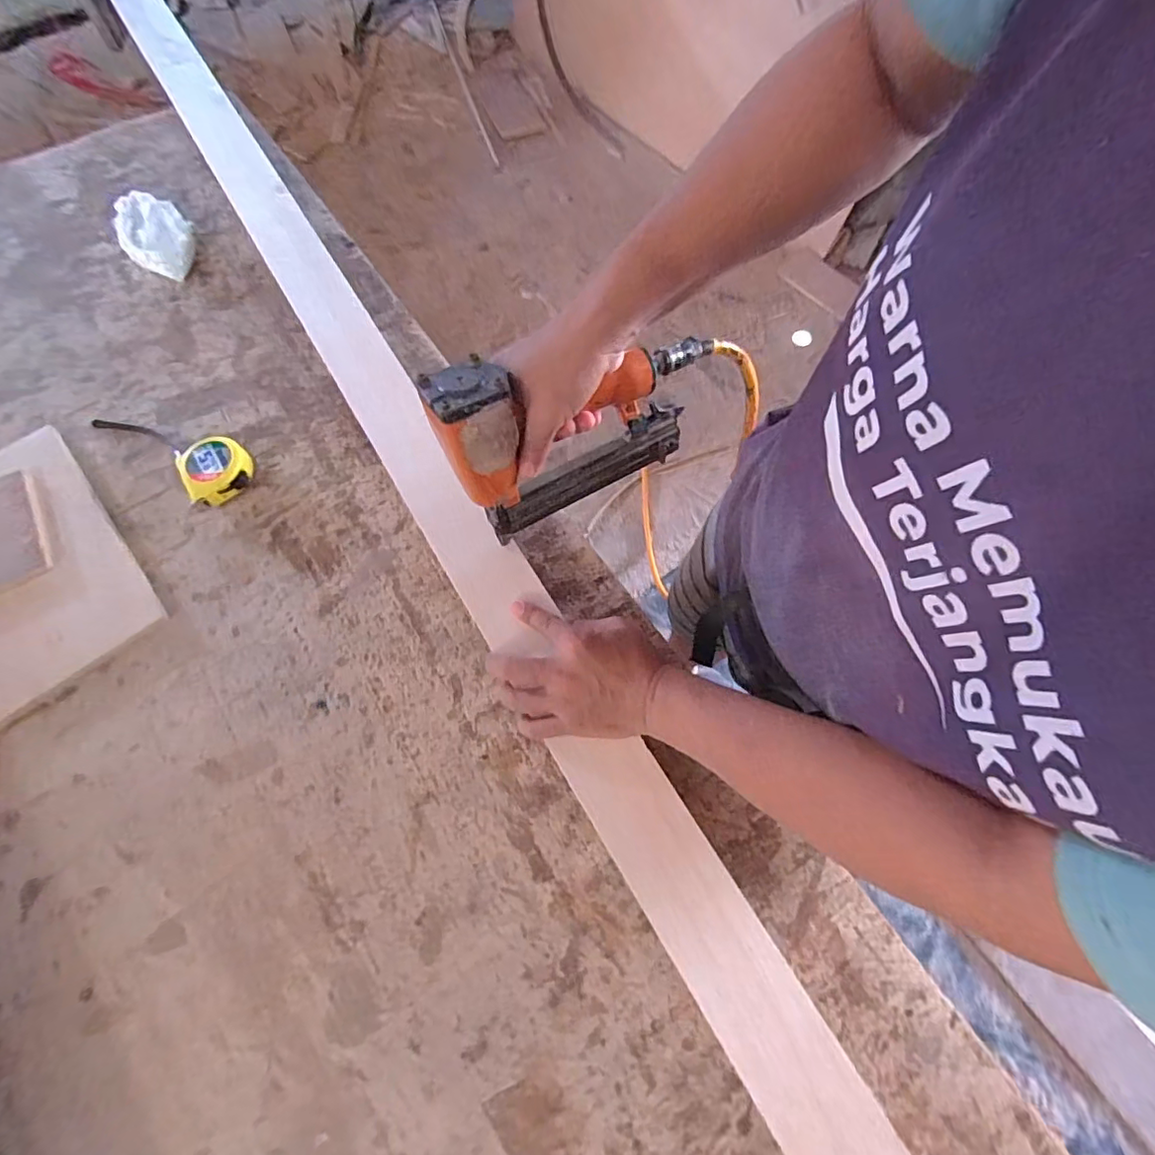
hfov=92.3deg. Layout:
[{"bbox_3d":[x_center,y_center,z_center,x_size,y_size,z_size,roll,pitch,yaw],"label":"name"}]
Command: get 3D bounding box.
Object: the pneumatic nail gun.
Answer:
[{"bbox_3d":[0.005,-0.147,0.492,0.258,0.162,0.072,-29,71,-13],"label":"pneumatic nail gun"}]

